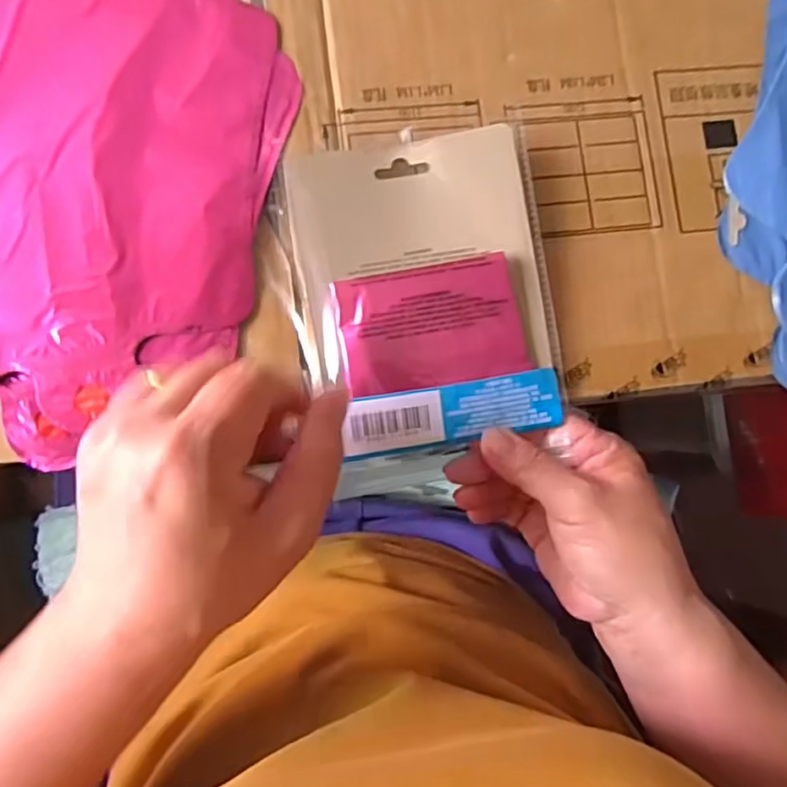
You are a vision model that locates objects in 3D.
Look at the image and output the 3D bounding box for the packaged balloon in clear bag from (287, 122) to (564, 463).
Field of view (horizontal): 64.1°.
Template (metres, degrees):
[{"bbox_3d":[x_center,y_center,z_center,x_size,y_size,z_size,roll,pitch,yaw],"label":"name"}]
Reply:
[{"bbox_3d":[0.015,-0.052,0.309,0.121,0.023,0.151,-9,82,-6],"label":"packaged balloon in clear bag"}]

